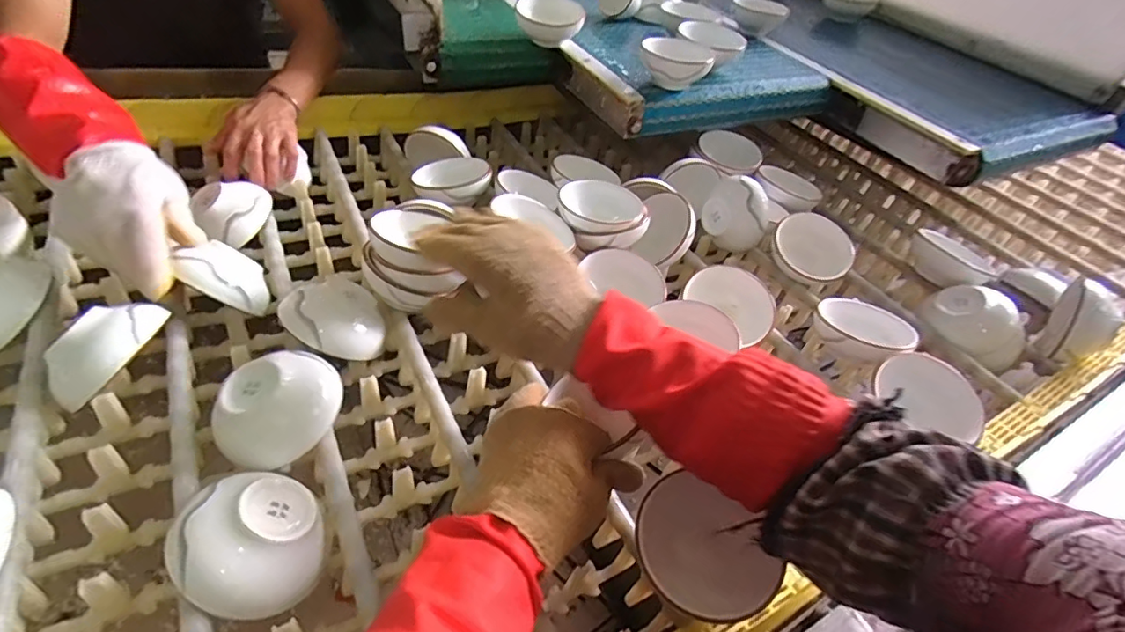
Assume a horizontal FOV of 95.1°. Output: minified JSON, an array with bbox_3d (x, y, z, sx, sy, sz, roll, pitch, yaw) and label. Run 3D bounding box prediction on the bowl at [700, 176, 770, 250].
[{"bbox_3d":[0.249,-0.147,0.744,0.093,0.095,0.062,41,53,-12],"label":"bowl"}]

